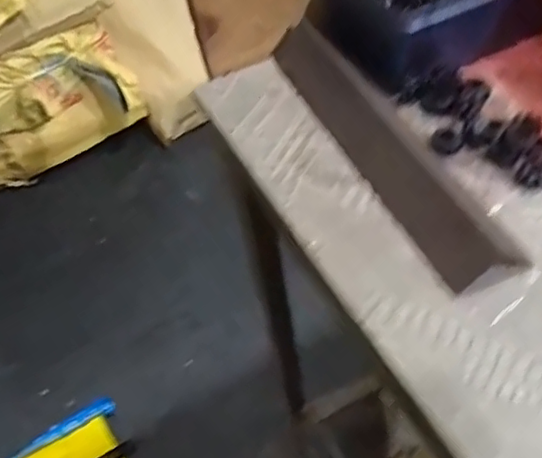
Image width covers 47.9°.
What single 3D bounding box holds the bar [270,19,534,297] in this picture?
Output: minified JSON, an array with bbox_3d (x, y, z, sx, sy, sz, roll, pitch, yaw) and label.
[{"bbox_3d":[0.073,-0.060,0.398,0.049,0.021,0.244,-21,52,-11],"label":"bar"}]

